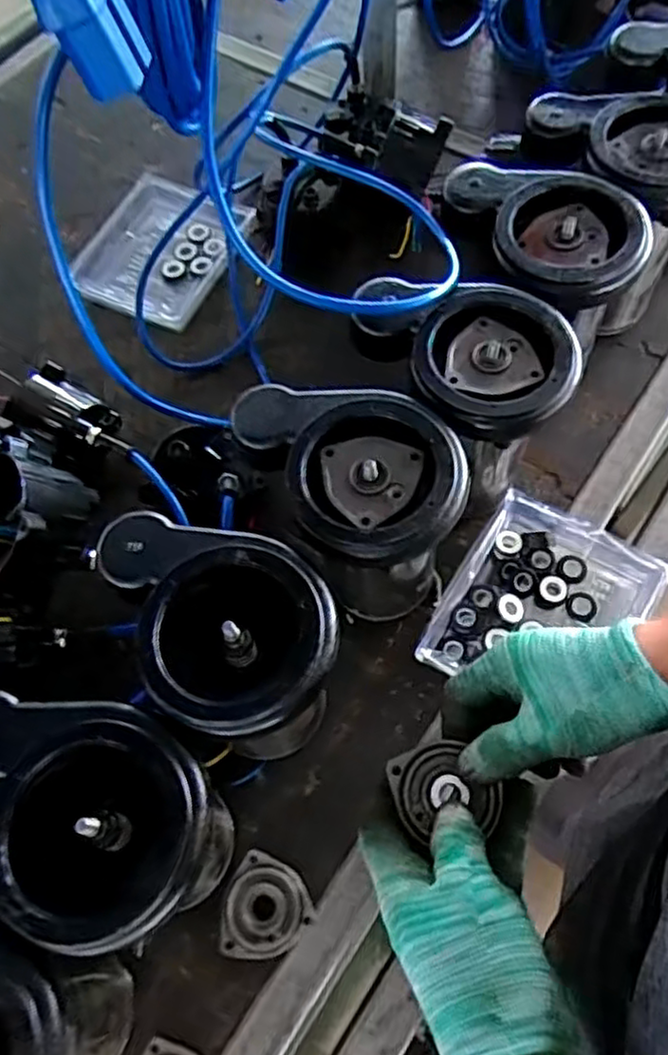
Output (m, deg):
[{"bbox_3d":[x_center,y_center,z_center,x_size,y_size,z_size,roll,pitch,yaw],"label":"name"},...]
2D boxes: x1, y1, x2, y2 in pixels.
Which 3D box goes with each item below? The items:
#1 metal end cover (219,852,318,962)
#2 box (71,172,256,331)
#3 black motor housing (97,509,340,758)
[{"bbox_3d":[-0.049,0.279,0.509,0.062,0.008,0.066,22,69,12],"label":"metal end cover"},{"bbox_3d":[-0.194,-0.306,0.773,0.157,0.030,0.174,23,70,12],"label":"box"},{"bbox_3d":[-0.078,0.061,0.447,0.171,0.071,0.121,23,70,12],"label":"black motor housing"}]

